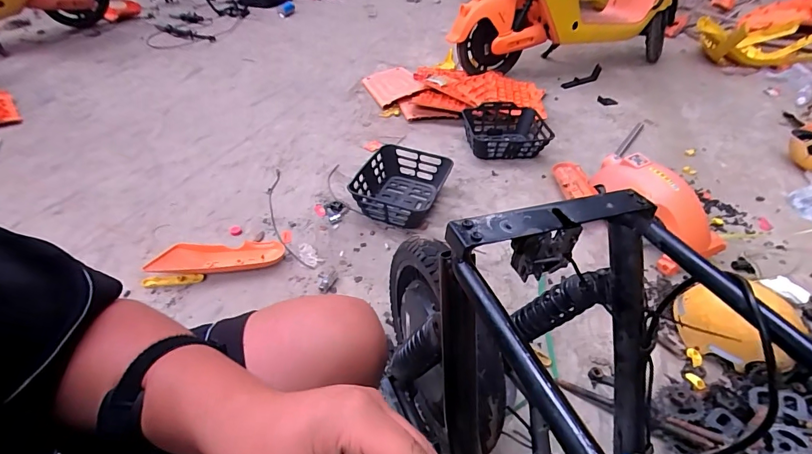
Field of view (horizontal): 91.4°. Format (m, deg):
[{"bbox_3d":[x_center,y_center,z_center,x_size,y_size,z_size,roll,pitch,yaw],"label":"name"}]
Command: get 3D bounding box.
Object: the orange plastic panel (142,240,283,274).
[{"bbox_3d":[-0.520,0.083,1.113,0.338,0.059,0.105,-9,44,-13],"label":"orange plastic panel"}]

